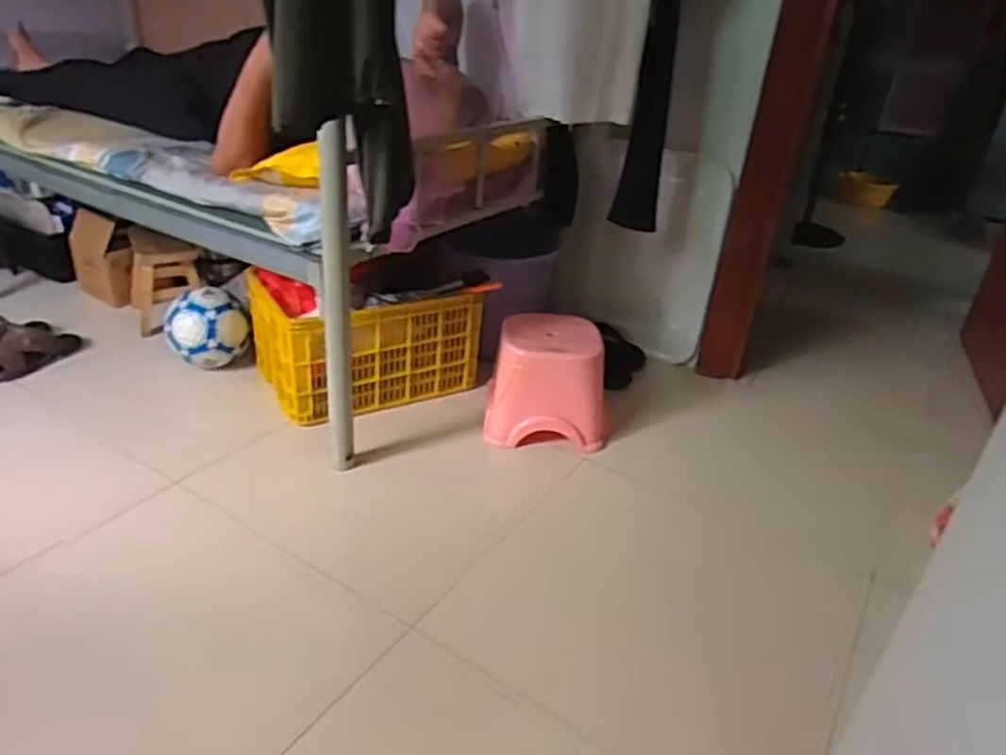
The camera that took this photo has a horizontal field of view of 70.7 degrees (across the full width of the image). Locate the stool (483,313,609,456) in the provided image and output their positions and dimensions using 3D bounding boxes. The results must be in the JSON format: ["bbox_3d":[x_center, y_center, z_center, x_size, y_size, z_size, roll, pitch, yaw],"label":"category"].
[{"bbox_3d":[0.100,0.004,1.597,0.256,0.211,0.243,5,29,0],"label":"stool"}]

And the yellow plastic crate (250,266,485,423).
[{"bbox_3d":[-0.322,-0.093,1.683,0.464,0.248,0.318,-14,34,-29],"label":"yellow plastic crate"}]

